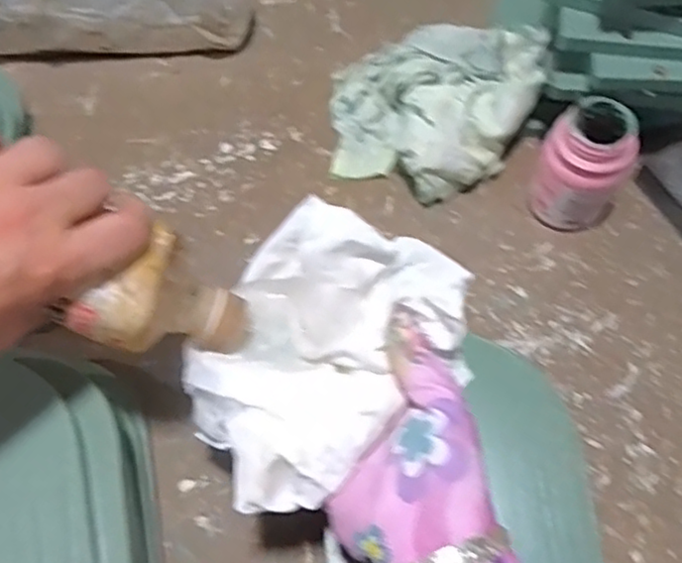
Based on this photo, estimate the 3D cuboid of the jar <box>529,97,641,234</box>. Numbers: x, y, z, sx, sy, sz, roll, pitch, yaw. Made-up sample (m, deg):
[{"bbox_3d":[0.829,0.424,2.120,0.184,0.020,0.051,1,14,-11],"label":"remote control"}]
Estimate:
[{"bbox_3d":[0.165,-0.078,0.454,0.057,0.091,0.059,37,70,17],"label":"jar"}]

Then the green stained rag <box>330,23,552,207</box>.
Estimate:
[{"bbox_3d":[0.063,-0.138,0.497,0.146,0.080,0.134,31,68,14],"label":"green stained rag"}]

